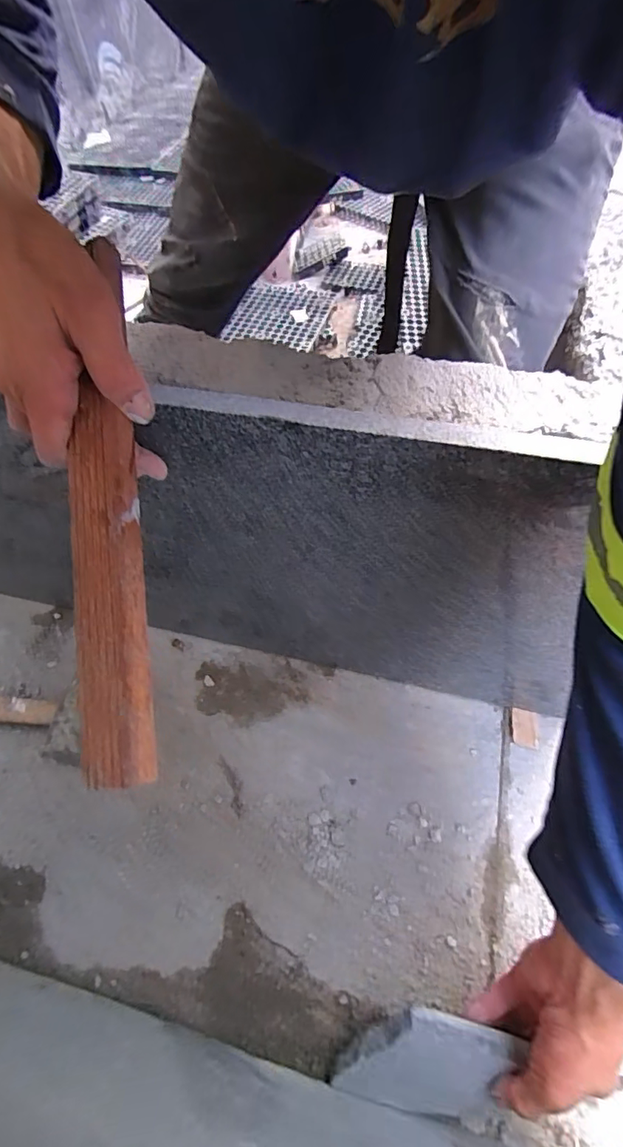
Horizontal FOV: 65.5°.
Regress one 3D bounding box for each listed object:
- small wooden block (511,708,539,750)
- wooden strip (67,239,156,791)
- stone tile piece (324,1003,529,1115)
[{"bbox_3d":[0.252,0.182,0.571,0.027,0.008,0.044,7,58,6],"label":"small wooden block"},{"bbox_3d":[-0.117,-0.042,0.269,0.037,0.014,0.300,-6,79,-6],"label":"wooden strip"},{"bbox_3d":[0.088,0.400,0.395,0.120,0.123,0.018,15,23,2],"label":"stone tile piece"}]

